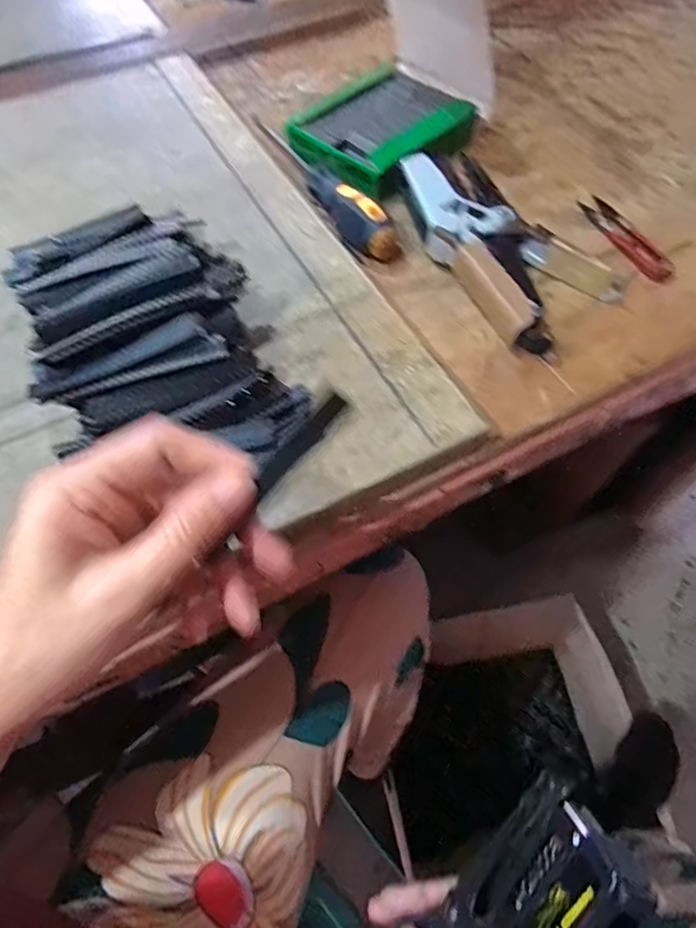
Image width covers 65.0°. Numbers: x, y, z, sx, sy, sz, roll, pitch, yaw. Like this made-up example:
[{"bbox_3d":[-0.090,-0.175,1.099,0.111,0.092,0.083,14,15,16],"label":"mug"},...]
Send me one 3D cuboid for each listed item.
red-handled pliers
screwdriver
[{"bbox_3d":[0.214,-0.174,0.416,0.026,0.007,0.096,-23,62,-11],"label":"red-handled pliers"},{"bbox_3d":[-0.018,-0.227,0.431,0.037,0.029,0.193,-29,64,-14],"label":"screwdriver"}]

